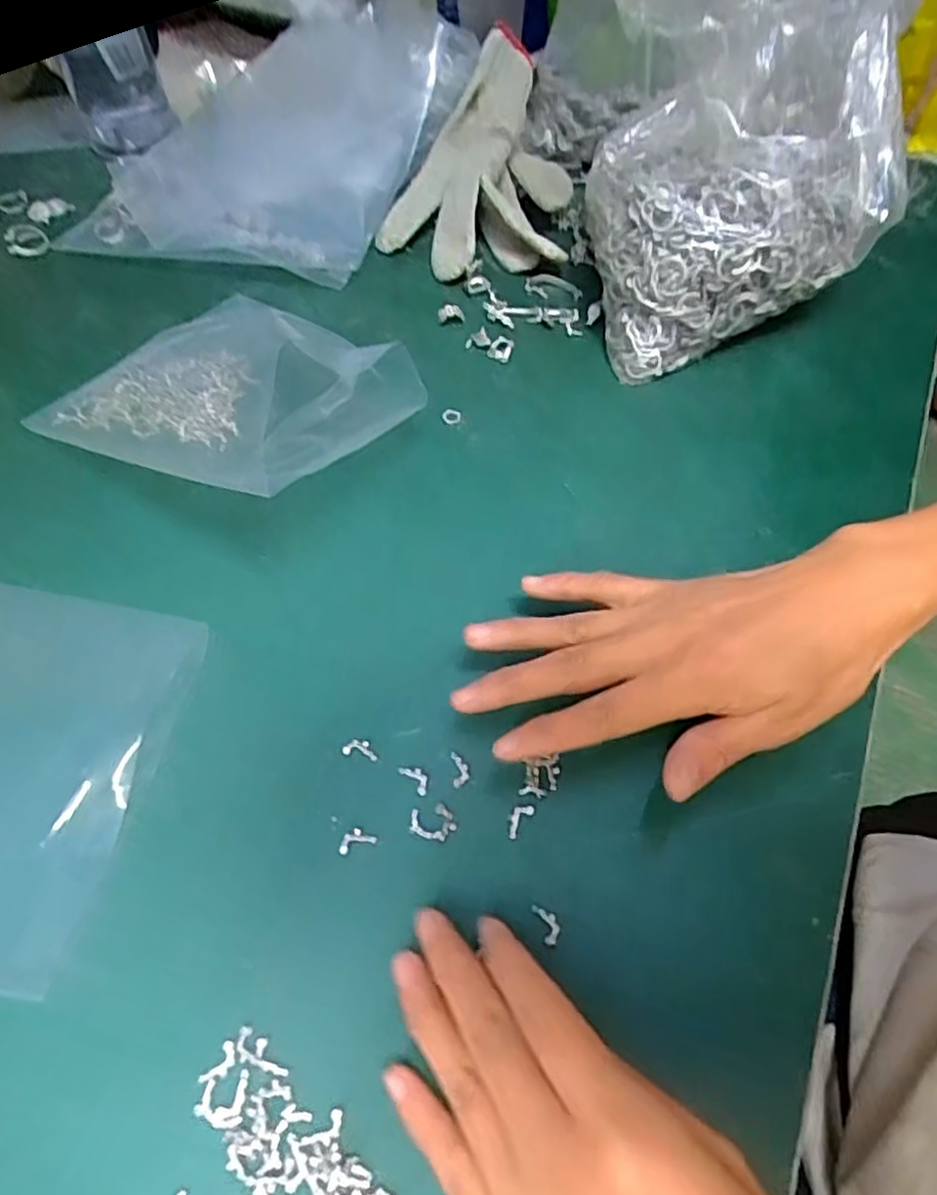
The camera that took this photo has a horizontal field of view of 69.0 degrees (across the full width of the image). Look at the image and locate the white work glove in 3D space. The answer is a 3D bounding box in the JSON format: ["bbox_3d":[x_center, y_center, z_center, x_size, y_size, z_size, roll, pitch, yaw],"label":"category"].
[{"bbox_3d":[0.010,-0.300,0.467,0.124,0.064,0.182,7,59,2],"label":"white work glove"}]

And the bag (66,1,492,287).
[{"bbox_3d":[-0.132,-0.331,0.476,0.231,0.069,0.255,14,59,6],"label":"bag"}]

